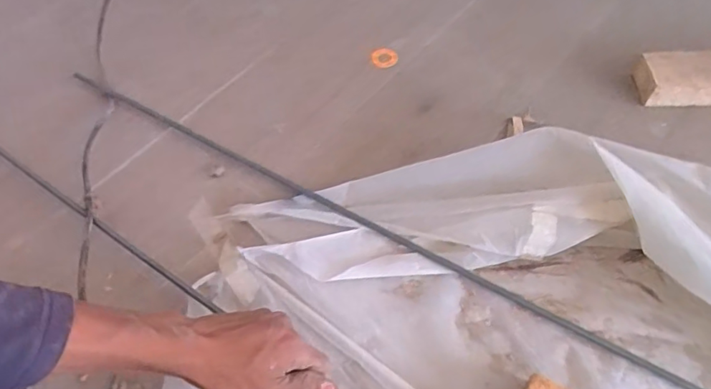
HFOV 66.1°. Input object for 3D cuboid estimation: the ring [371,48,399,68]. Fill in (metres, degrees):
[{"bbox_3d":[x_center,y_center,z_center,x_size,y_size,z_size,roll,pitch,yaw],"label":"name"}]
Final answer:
[{"bbox_3d":[0.038,-0.177,0.706,0.033,0.004,0.031,-1,56,1],"label":"ring"}]

